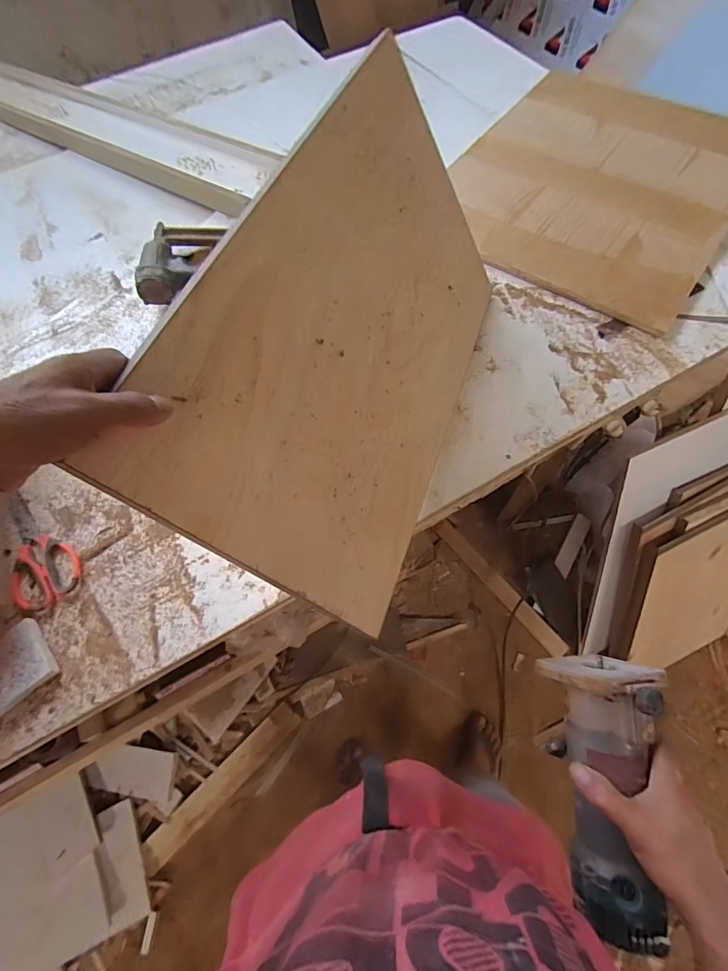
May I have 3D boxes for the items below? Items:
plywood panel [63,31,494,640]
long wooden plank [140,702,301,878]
[{"bbox_3d":[0.018,-0.166,0.480,0.008,0.355,0.575,2,60,39],"label":"plywood panel"},{"bbox_3d":[-0.359,0.767,1.108,0.451,0.014,0.074,-41,89,-19],"label":"long wooden plank"}]

